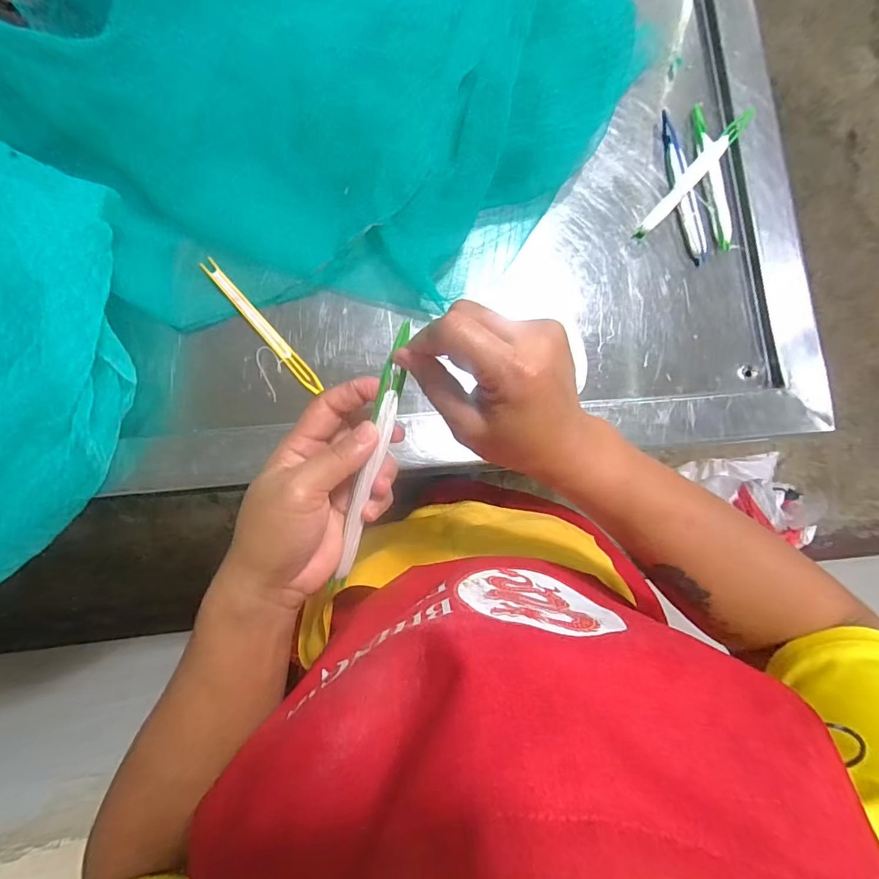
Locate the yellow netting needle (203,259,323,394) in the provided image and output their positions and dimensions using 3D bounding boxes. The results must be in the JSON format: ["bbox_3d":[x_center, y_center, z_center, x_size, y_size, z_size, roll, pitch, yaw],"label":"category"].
[{"bbox_3d":[-0.172,-0.108,0.452,0.016,0.005,0.164,-42,90,-9],"label":"yellow netting needle"}]

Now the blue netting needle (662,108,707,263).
[{"bbox_3d":[0.270,-0.284,0.515,0.026,0.015,0.178,-11,85,-7],"label":"blue netting needle"}]

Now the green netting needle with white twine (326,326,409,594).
[{"bbox_3d":[-0.042,0.017,0.281,0.012,0.009,0.173,16,106,-4],"label":"green netting needle with white twine"}]

